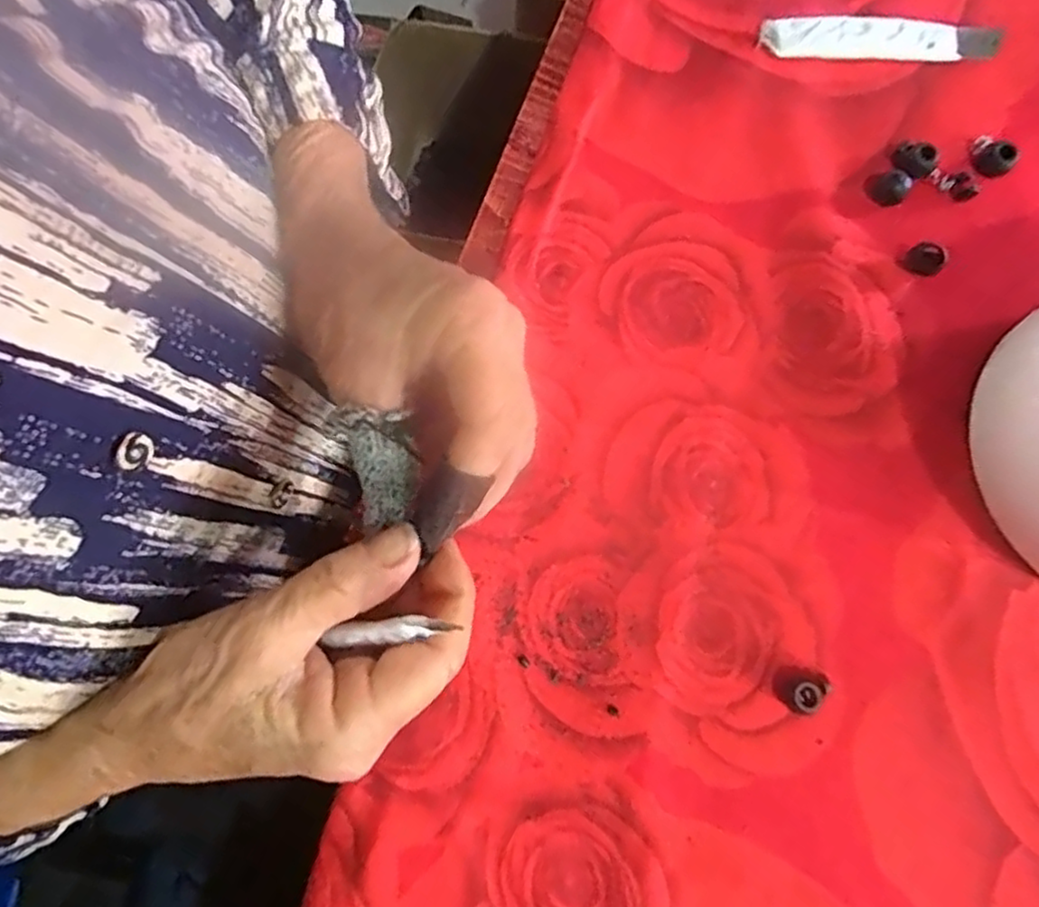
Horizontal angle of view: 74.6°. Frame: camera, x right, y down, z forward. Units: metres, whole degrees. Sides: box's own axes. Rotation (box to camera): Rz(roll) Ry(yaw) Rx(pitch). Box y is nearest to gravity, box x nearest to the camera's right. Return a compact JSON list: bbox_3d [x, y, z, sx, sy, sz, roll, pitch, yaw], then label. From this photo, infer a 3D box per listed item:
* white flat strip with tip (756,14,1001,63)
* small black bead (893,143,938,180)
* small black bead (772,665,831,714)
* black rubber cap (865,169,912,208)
[{"bbox_3d":[0.176,-0.202,0.332,0.116,0.006,0.020,1,79,0],"label":"white flat strip with tip"},{"bbox_3d":[0.185,-0.138,0.319,0.013,0.010,0.019,-39,81,-7],"label":"small black bead"},{"bbox_3d":[0.114,0.095,0.277,0.015,0.014,0.018,35,81,7],"label":"small black bead"},{"bbox_3d":[0.172,-0.125,0.317,0.012,0.011,0.018,-42,82,-7],"label":"black rubber cap"}]

